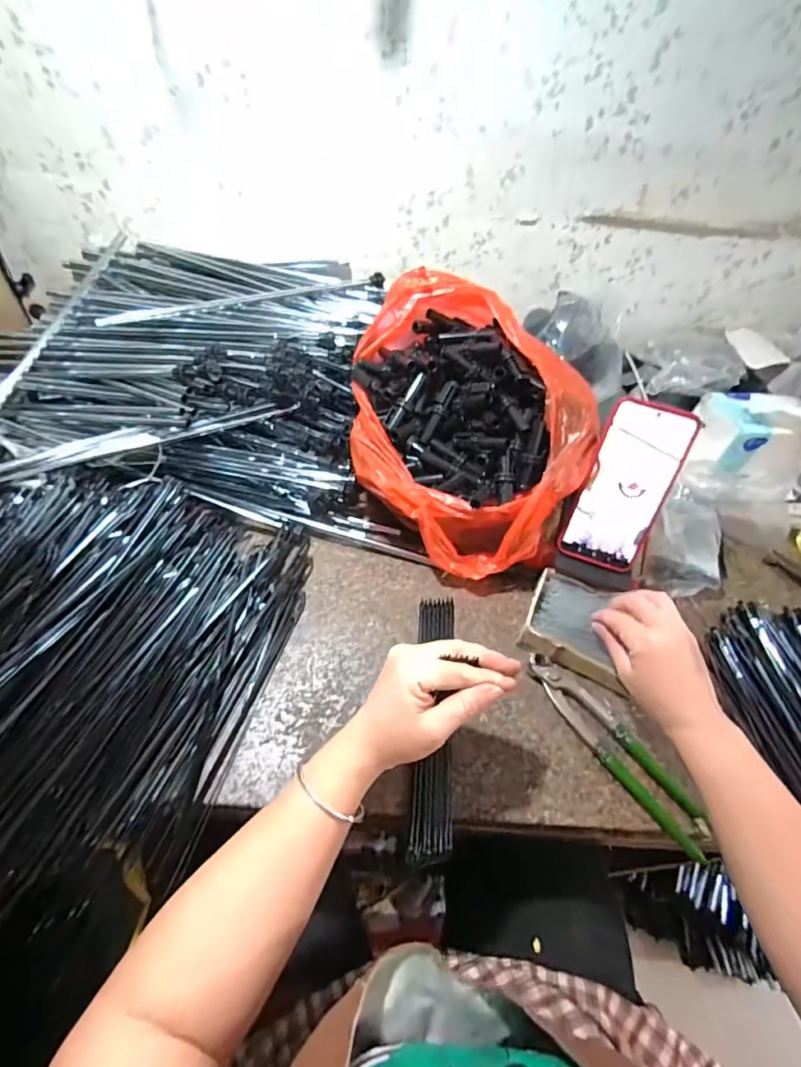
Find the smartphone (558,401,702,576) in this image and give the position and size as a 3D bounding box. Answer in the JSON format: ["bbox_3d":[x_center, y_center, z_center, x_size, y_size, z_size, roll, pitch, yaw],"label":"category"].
[{"bbox_3d":[0.221,-0.044,0.455,0.079,0.160,0.009,20,22,13],"label":"smartphone"}]

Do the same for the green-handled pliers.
[{"bbox_3d":[0.195,0.188,0.423,0.044,0.023,0.189,-26,57,-23],"label":"green-handled pliers"}]

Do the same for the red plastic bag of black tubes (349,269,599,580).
[{"bbox_3d":[0.071,-0.110,0.521,0.243,0.221,0.267,-2,50,-6],"label":"red plastic bag of black tubes"}]

